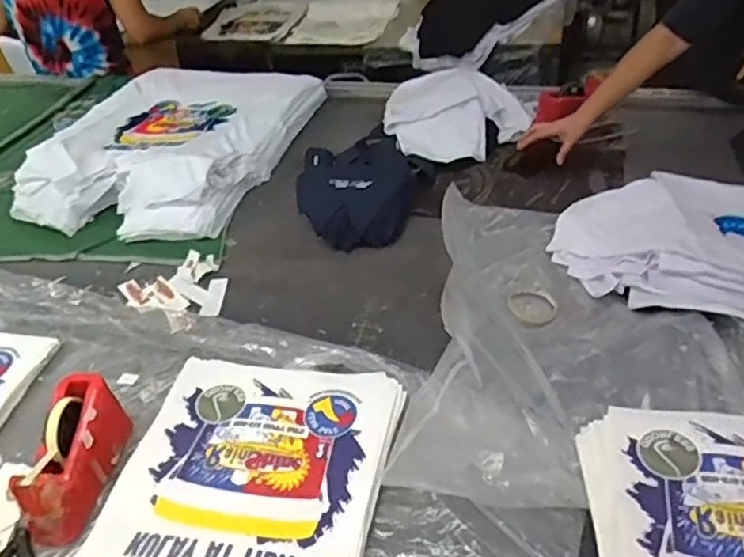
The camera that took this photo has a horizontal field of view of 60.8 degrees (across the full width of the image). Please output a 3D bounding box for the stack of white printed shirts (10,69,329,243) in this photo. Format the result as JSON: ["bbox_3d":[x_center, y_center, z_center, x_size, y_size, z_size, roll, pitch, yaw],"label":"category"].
[{"bbox_3d":[-0.493,-0.359,1.605,0.575,0.108,0.757,5,41,12],"label":"stack of white printed shirts"}]

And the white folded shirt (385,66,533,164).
[{"bbox_3d":[0.220,-0.420,1.627,0.364,0.105,0.375,-1,40,6],"label":"white folded shirt"}]

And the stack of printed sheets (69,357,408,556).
[{"bbox_3d":[-0.157,0.258,0.835,0.345,0.032,0.402,6,41,14],"label":"stack of printed sheets"}]

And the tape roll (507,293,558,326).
[{"bbox_3d":[0.274,0.048,1.082,0.083,0.020,0.083,-3,40,3],"label":"tape roll"}]

